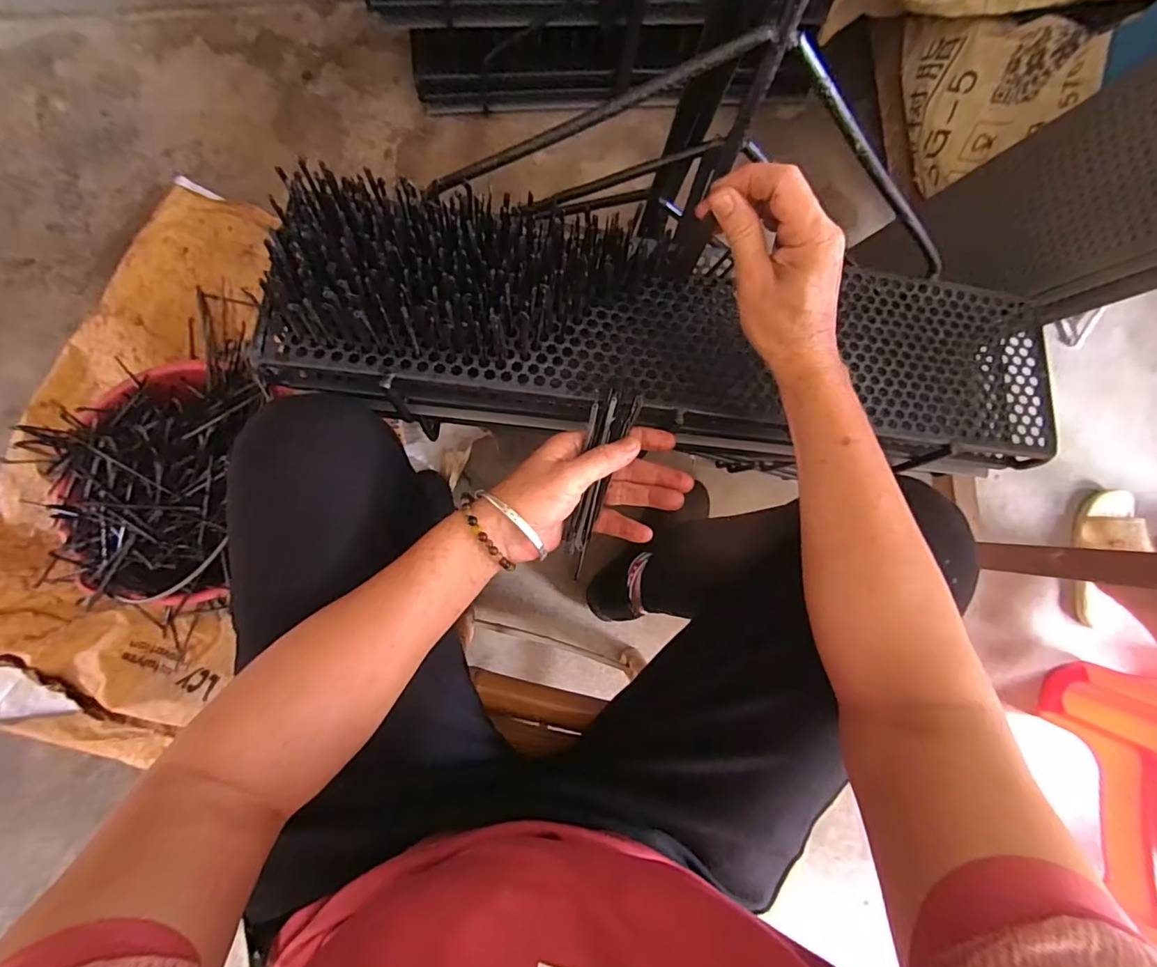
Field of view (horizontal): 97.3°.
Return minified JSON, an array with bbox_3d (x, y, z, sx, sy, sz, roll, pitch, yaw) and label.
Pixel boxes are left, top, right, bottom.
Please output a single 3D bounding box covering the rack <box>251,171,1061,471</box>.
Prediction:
[{"bbox_3d":[0.087,-0.115,0.378,0.596,0.074,0.139,6,86,-4],"label":"rack"}]

